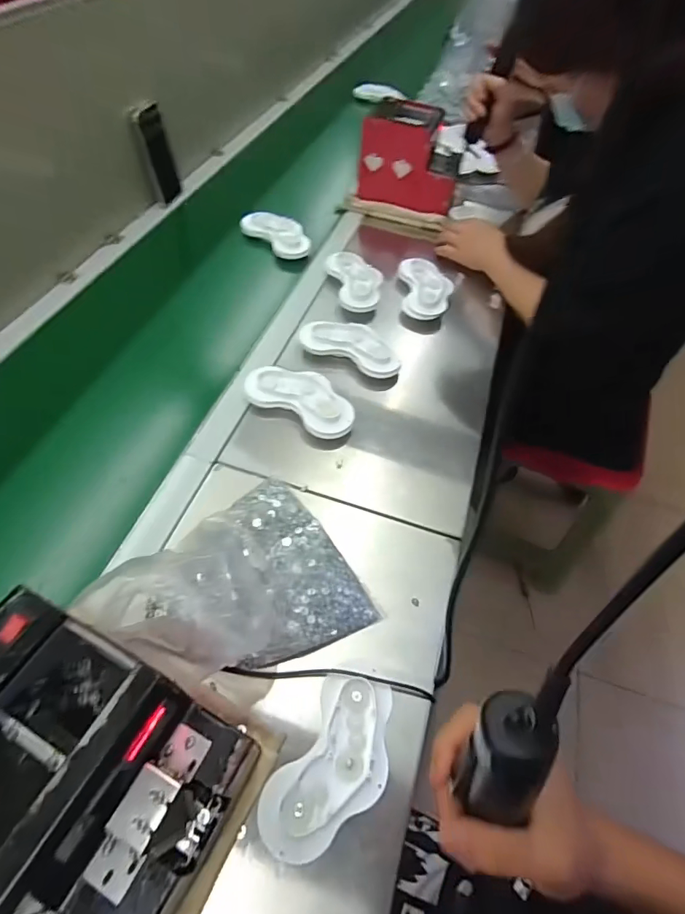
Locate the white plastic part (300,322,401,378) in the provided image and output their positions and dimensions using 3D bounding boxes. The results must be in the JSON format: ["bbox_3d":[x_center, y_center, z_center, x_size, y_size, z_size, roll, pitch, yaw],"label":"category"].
[{"bbox_3d":[0.017,-0.161,0.655,0.145,0.025,0.075,27,55,14],"label":"white plastic part"}]

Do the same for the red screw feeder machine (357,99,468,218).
[{"bbox_3d":[0.129,-0.566,0.868,0.187,0.128,0.139,17,53,7],"label":"red screw feeder machine"}]

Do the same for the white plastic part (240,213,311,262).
[{"bbox_3d":[-0.113,-0.402,0.828,0.085,0.019,0.139,-36,64,-28],"label":"white plastic part"}]

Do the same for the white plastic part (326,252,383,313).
[{"bbox_3d":[0.025,-0.287,0.757,0.079,0.024,0.142,-6,54,-10],"label":"white plastic part"}]

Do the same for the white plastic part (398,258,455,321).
[{"bbox_3d":[0.136,-0.276,0.753,0.078,0.025,0.131,4,53,-2],"label":"white plastic part"}]

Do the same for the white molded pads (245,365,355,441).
[{"bbox_3d":[-0.050,-0.074,0.594,0.150,0.024,0.078,30,56,16],"label":"white molded pads"}]

